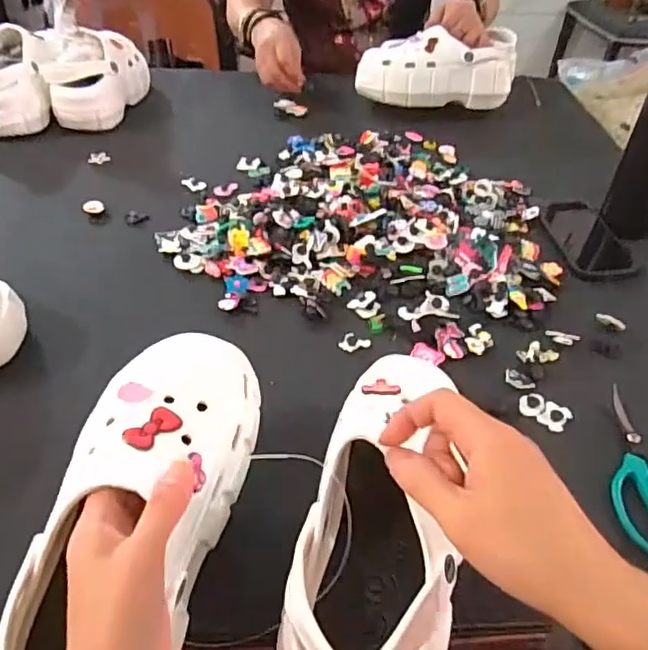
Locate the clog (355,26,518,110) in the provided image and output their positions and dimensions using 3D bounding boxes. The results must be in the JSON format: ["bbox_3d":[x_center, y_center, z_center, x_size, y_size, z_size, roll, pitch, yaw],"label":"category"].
[{"bbox_3d":[0.189,-0.424,0.954,0.262,0.086,0.122,-5,44,-9],"label":"clog"}]

